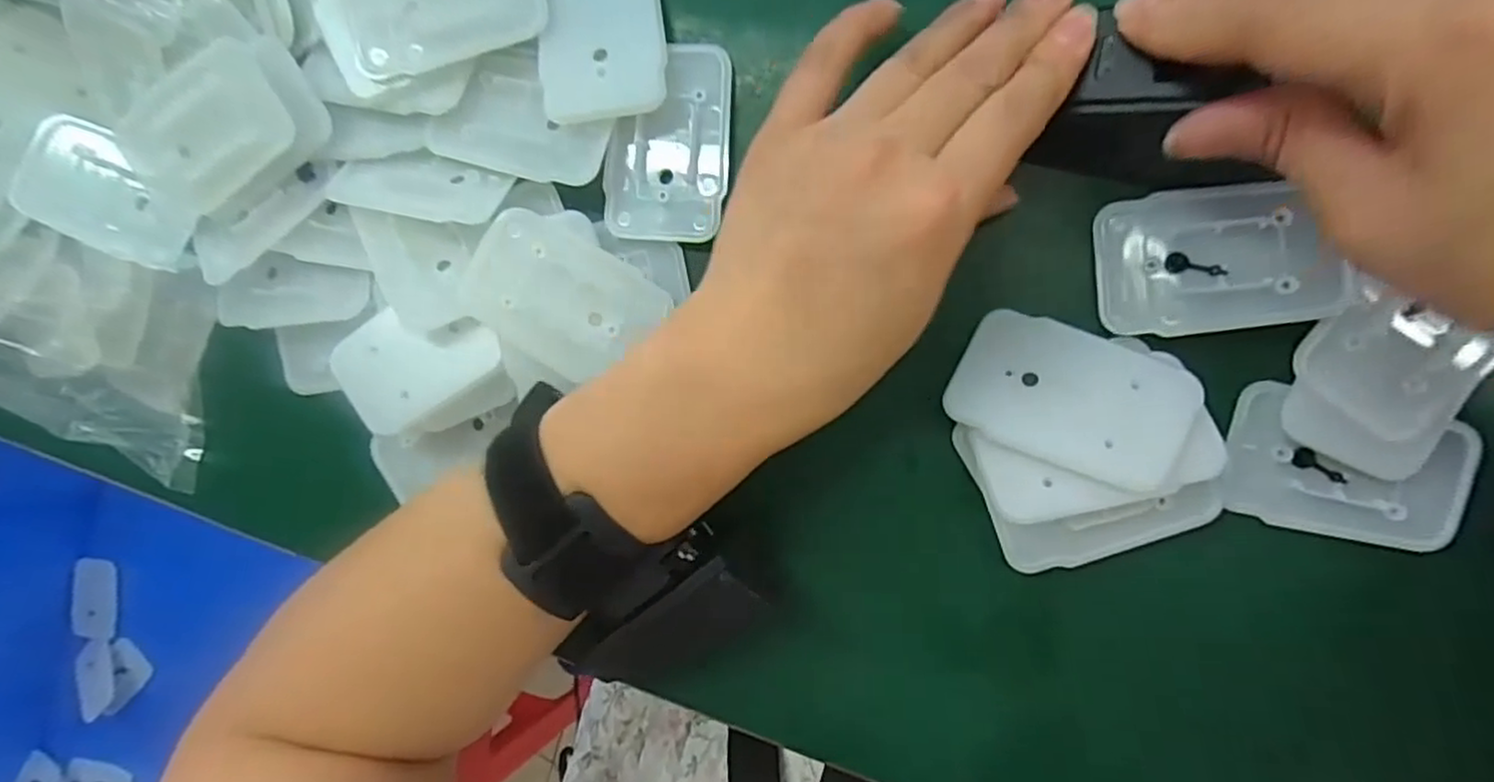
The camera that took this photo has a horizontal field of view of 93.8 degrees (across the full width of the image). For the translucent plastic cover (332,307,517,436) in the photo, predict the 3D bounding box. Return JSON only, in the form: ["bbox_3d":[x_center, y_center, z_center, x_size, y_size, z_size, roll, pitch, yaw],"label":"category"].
[{"bbox_3d":[-0.121,-0.008,0.263,0.054,0.014,0.046,-26,106,-18],"label":"translucent plastic cover"}]

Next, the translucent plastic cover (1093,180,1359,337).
[{"bbox_3d":[0.148,-0.042,0.221,0.065,0.014,0.044,-6,92,11],"label":"translucent plastic cover"}]

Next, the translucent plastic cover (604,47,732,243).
[{"bbox_3d":[-0.027,-0.089,0.251,0.042,0.005,0.068,9,94,10],"label":"translucent plastic cover"}]

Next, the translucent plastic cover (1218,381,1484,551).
[{"bbox_3d":[0.191,0.025,0.224,0.068,0.005,0.043,13,95,10],"label":"translucent plastic cover"}]

